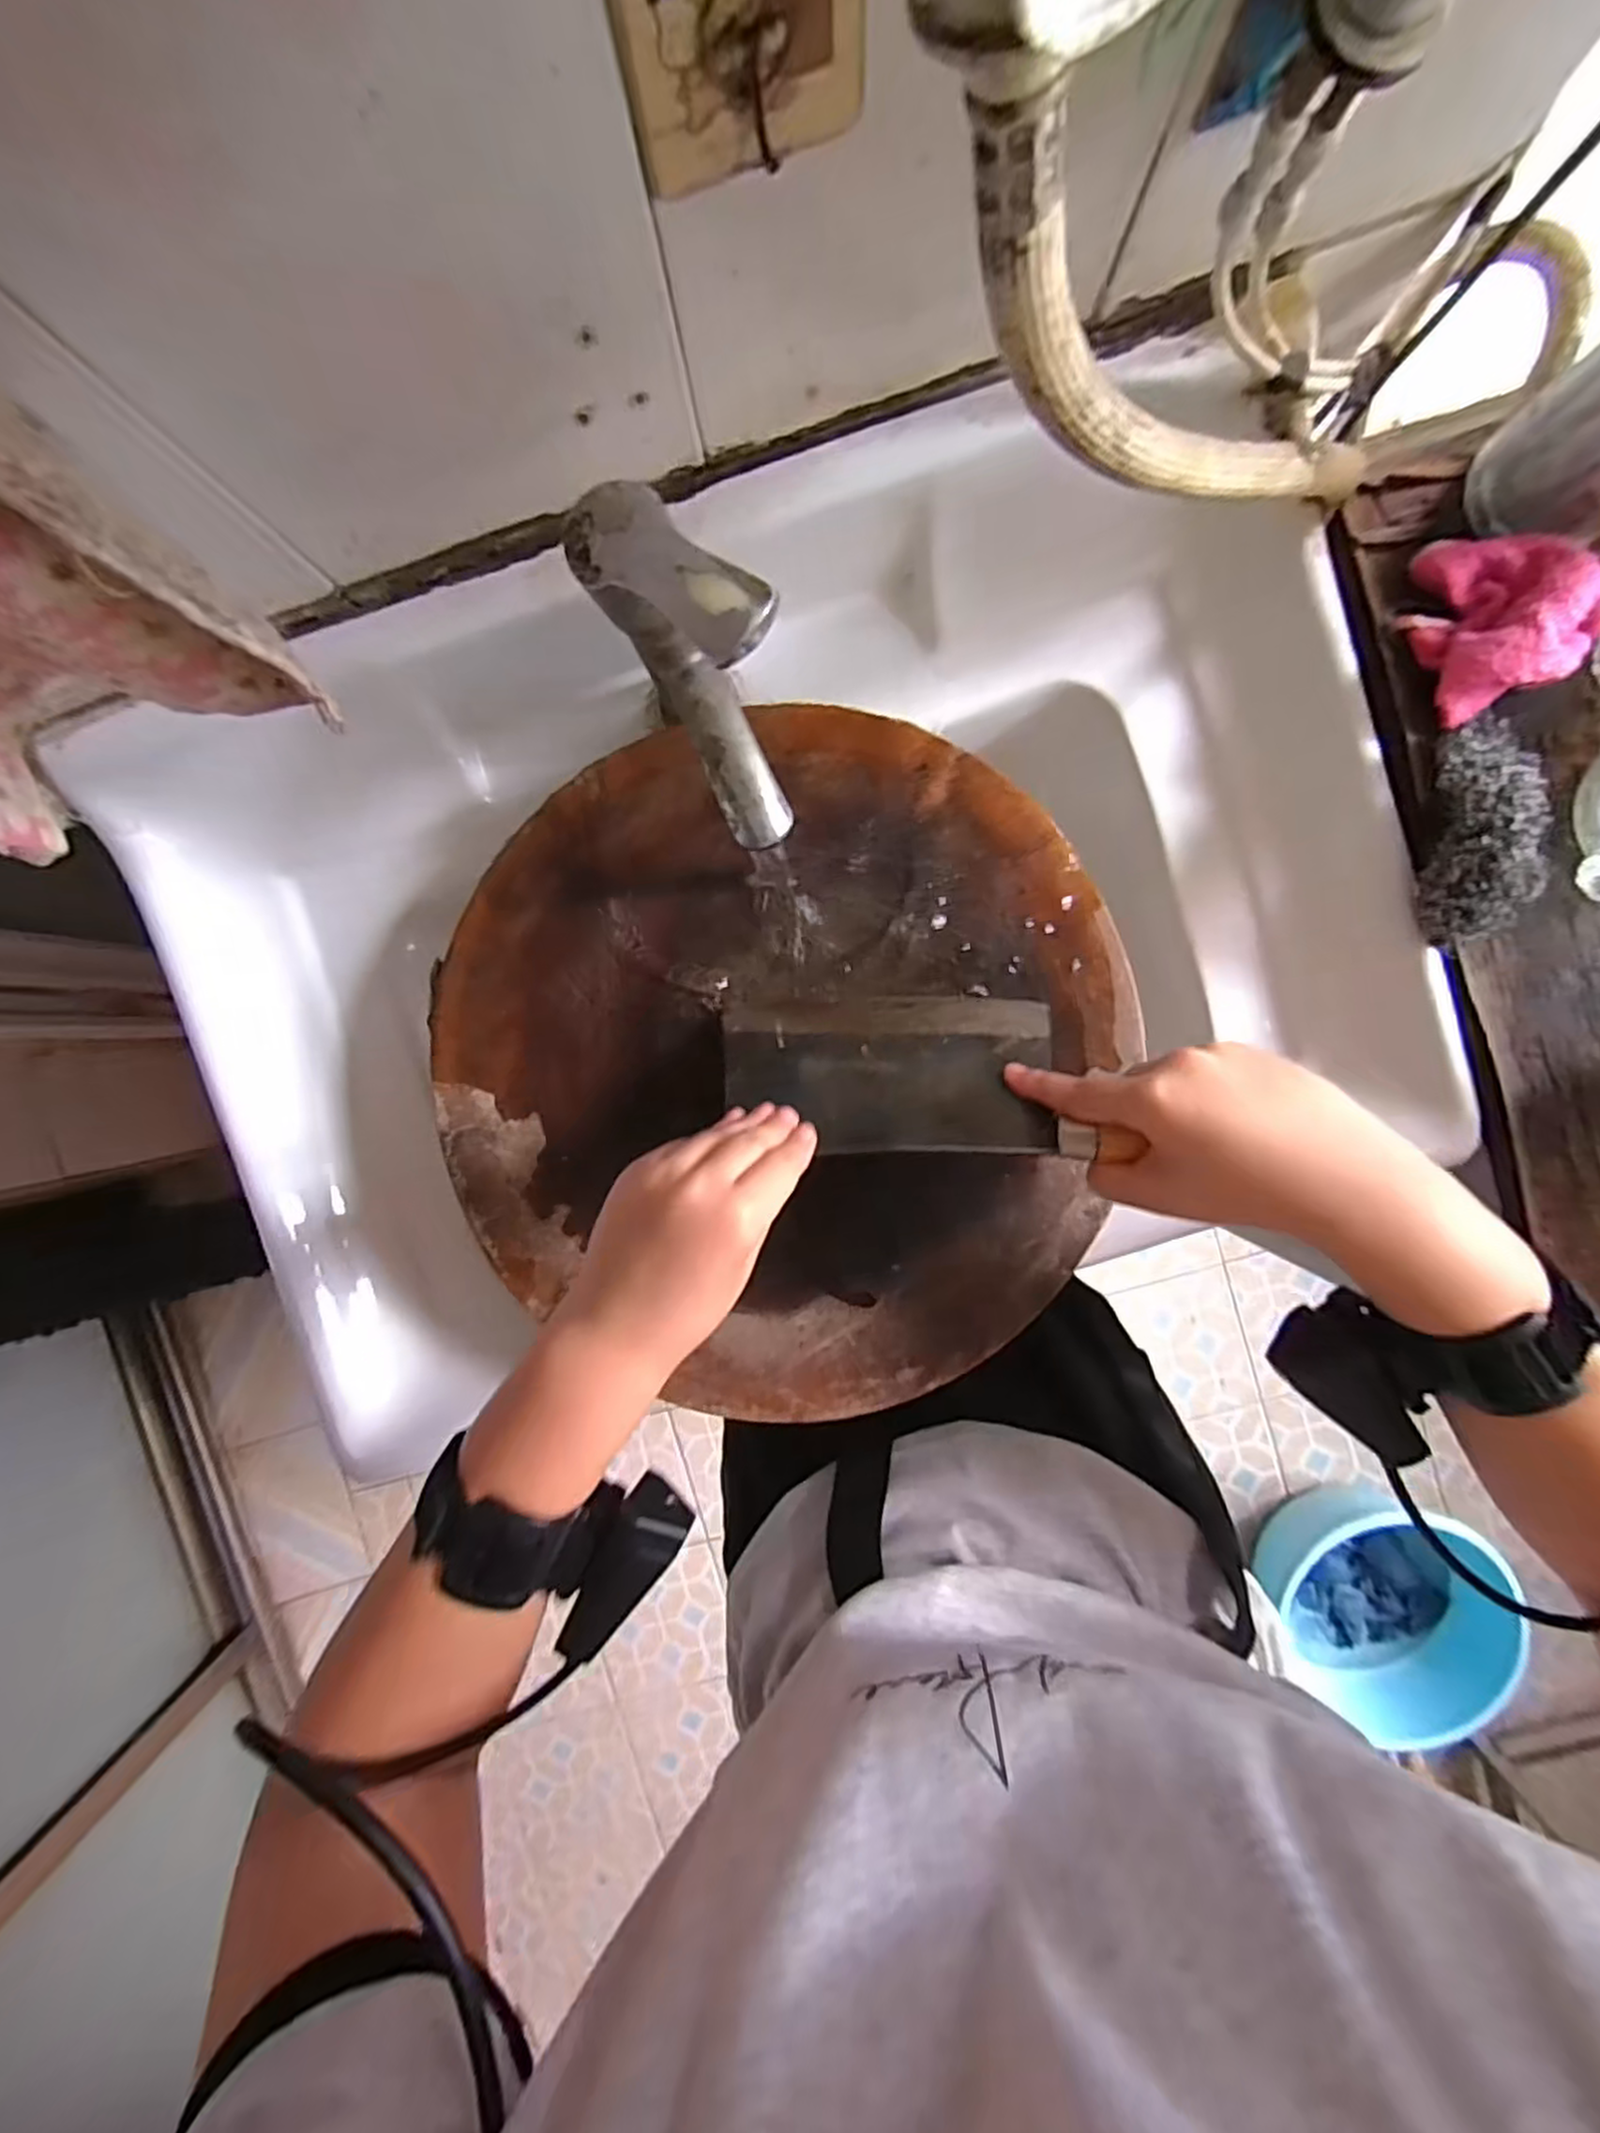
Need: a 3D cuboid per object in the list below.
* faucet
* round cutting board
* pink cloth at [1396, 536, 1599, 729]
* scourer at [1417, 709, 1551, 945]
[{"bbox_3d":[-0.041,-0.169,0.306,0.048,0.105,0.126,-32,91,4],"label":"faucet"},{"bbox_3d":[-0.009,-0.007,0.405,0.367,0.041,0.373,0,93,3],"label":"round cutting board"},{"bbox_3d":[0.354,-0.228,0.364,0.086,0.032,0.086,-20,92,3],"label":"pink cloth"},{"bbox_3d":[0.348,-0.121,0.374,0.048,0.049,0.114,4,93,2],"label":"scourer"}]

